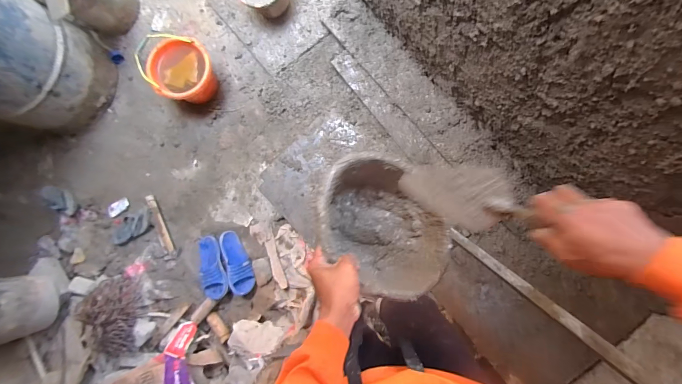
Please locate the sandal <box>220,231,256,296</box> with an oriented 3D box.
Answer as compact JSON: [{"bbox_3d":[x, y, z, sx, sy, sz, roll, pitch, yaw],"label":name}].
[{"bbox_3d":[-0.463,0.308,1.382,0.097,0.093,0.289,-24,82,4],"label":"sandal"}]

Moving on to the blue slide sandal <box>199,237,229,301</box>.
[{"bbox_3d":[-0.574,0.333,1.392,0.118,0.077,0.288,-22,71,5],"label":"blue slide sandal"}]

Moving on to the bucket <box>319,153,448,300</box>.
[{"bbox_3d":[0.074,0.065,0.551,0.182,0.162,0.242,-40,82,3],"label":"bucket"}]

